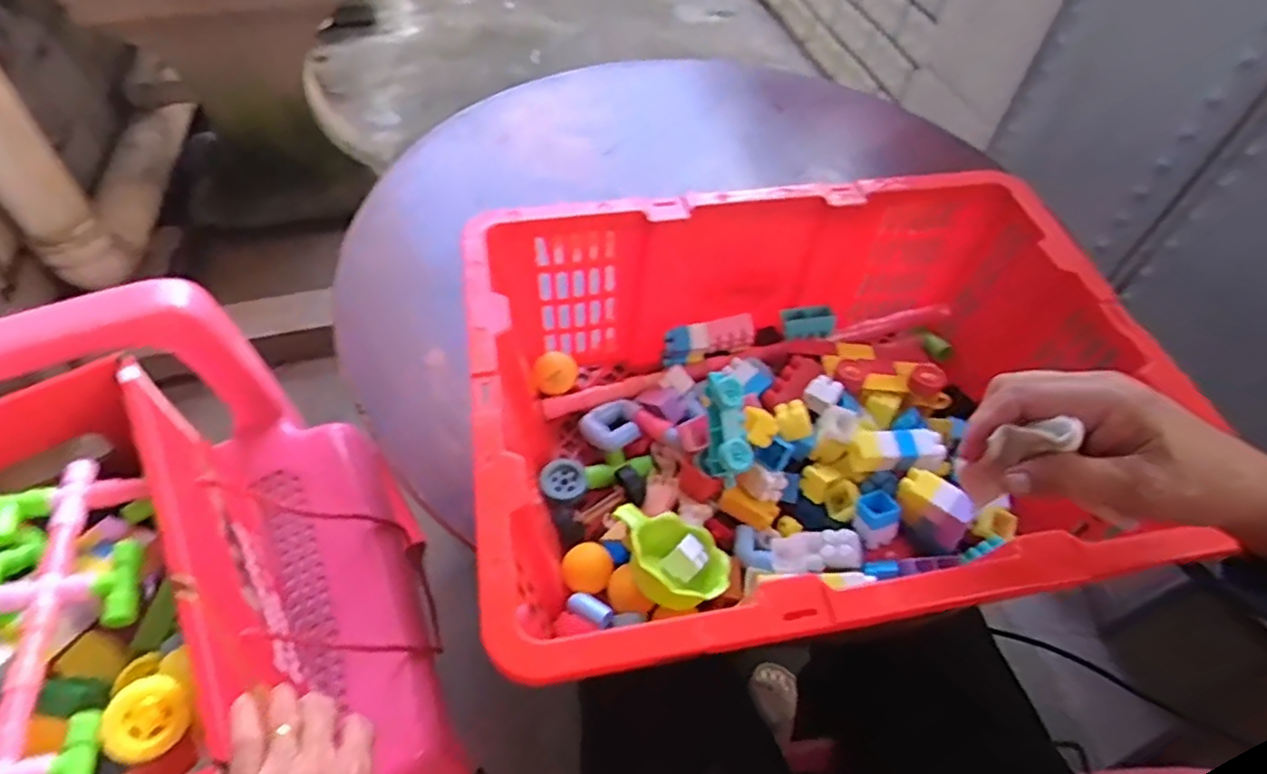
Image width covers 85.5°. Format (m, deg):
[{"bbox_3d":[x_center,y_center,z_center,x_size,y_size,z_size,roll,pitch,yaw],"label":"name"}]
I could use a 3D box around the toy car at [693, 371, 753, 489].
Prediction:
[{"bbox_3d":[0.071,0.032,0.530,0.031,0.038,0.083,2,74,-10],"label":"toy car"}]

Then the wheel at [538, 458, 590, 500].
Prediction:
[{"bbox_3d":[-0.059,0.075,0.571,0.036,0.013,0.042,-15,56,-14],"label":"wheel"}]

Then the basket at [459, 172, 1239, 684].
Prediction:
[{"bbox_3d":[0.123,0.022,0.519,0.451,0.157,0.340,-7,54,-8],"label":"basket"}]

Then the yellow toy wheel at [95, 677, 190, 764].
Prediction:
[{"bbox_3d":[-0.300,0.205,0.425,0.046,0.017,0.046,8,64,-16],"label":"yellow toy wheel"}]

